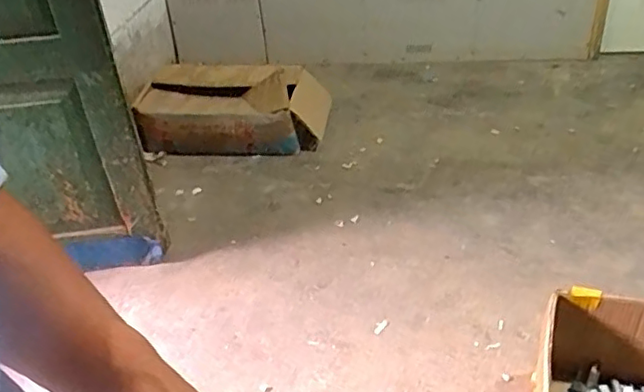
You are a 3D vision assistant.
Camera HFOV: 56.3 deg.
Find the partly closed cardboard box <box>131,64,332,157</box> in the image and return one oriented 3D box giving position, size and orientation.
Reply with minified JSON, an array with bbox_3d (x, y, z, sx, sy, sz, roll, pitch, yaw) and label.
[{"bbox_3d":[-0.277,-0.289,1.911,0.588,0.171,0.338,0,36,7],"label":"partly closed cardboard box"}]

